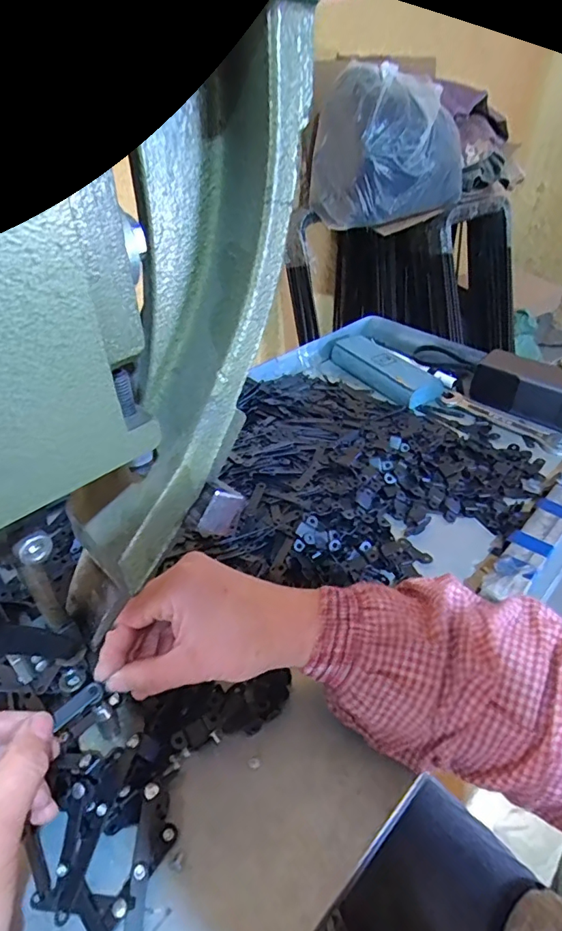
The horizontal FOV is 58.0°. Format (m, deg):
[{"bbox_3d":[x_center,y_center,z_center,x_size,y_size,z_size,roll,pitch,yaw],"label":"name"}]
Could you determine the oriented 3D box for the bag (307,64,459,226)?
[{"bbox_3d":[0.260,-0.777,1.255,0.385,0.305,0.218,10,41,11],"label":"bag"}]

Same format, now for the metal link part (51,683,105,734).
[{"bbox_3d":[-0.114,0.134,0.284,0.008,0.006,0.028,31,51,32],"label":"metal link part"}]

